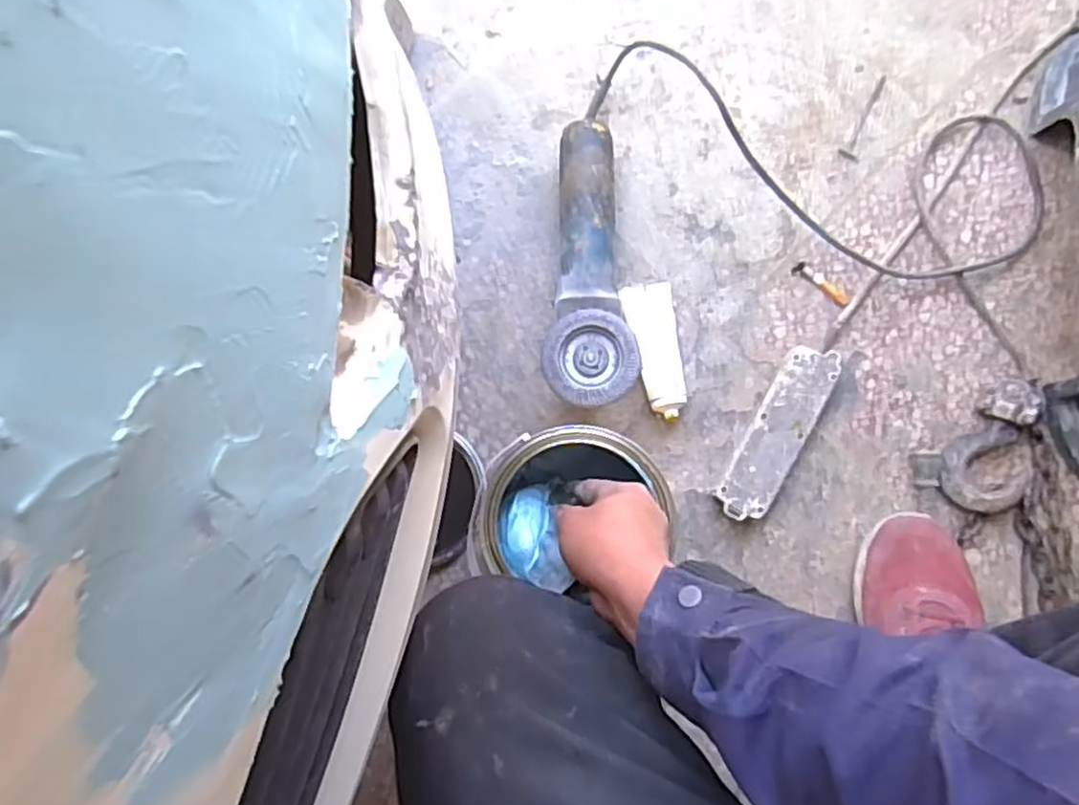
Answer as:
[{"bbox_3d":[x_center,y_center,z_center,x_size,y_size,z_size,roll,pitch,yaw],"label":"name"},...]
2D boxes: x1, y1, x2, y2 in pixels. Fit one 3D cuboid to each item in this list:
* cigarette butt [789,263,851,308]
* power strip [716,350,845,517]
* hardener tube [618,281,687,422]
[{"bbox_3d":[0.288,-0.120,0.739,0.064,0.006,0.016,38,88,7],"label":"cigarette butt"},{"bbox_3d":[0.232,0.030,0.718,0.053,0.033,0.179,28,87,7],"label":"power strip"},{"bbox_3d":[0.119,-0.054,0.740,0.050,0.019,0.140,-9,83,3],"label":"hardener tube"}]

